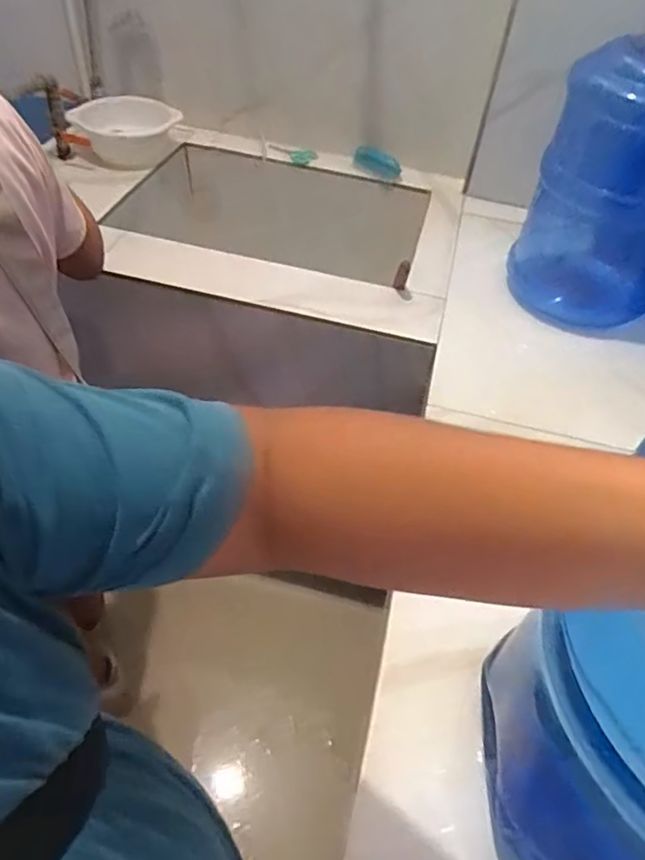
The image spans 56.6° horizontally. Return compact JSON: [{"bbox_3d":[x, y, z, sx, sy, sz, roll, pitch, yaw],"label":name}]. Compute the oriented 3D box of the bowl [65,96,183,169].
[{"bbox_3d":[-0.452,-0.695,1.392,0.230,0.092,0.230,3,47,-3],"label":"bowl"}]

